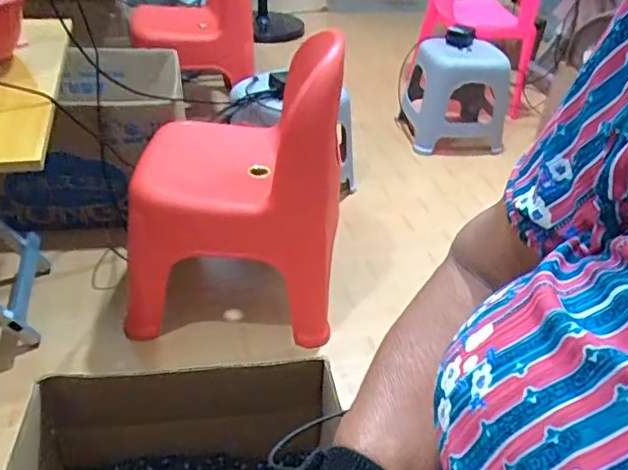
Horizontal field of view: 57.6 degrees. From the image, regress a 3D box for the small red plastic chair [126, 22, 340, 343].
[{"bbox_3d":[-0.158,-0.095,1.133,0.403,0.499,0.330,0,35,-3],"label":"small red plastic chair"}]

